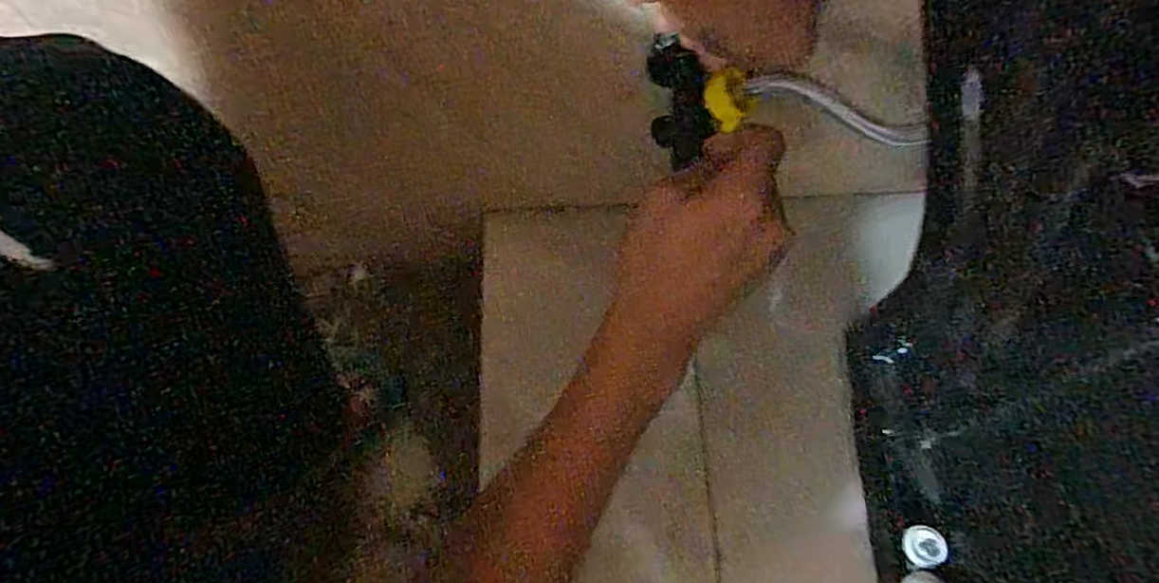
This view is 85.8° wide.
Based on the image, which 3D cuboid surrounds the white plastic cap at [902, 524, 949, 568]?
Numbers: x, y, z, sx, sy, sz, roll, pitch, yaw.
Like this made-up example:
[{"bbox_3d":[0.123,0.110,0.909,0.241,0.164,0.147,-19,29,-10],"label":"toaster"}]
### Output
[{"bbox_3d":[0.228,0.168,0.411,0.028,0.007,0.025,-2,67,-1],"label":"white plastic cap"}]

